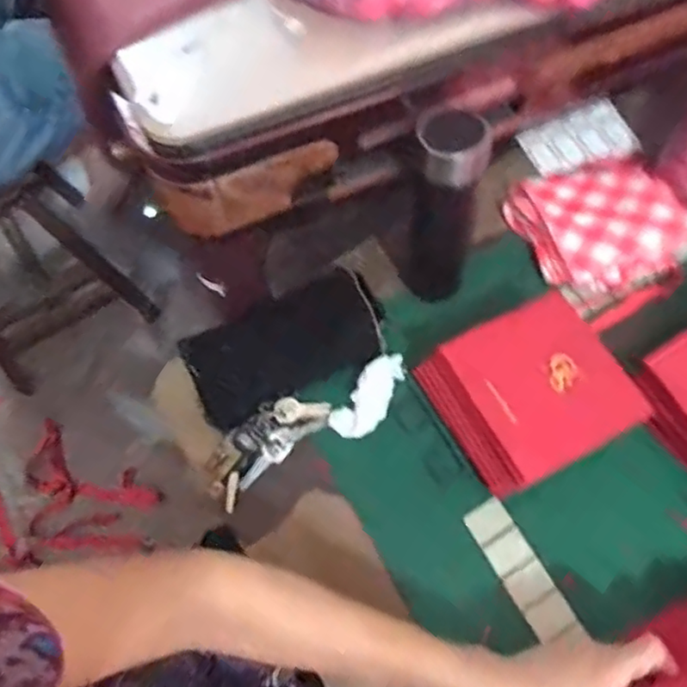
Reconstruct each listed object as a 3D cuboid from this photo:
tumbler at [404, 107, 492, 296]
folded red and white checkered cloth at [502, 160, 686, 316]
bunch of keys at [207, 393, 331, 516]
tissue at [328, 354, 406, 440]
[{"bbox_3d":[0.095,-0.129,0.601,0.081,0.210,0.077,20,67,8],"label":"tumbler"},{"bbox_3d":[0.278,-0.136,0.674,0.151,0.066,0.159,-20,67,-9],"label":"folded red and white checkered cloth"},{"bbox_3d":[-0.078,0.094,0.596,0.132,0.030,0.053,-41,72,-17],"label":"bunch of keys"},{"bbox_3d":[0.028,0.053,0.614,0.044,0.025,0.095,33,82,13],"label":"tissue"}]

